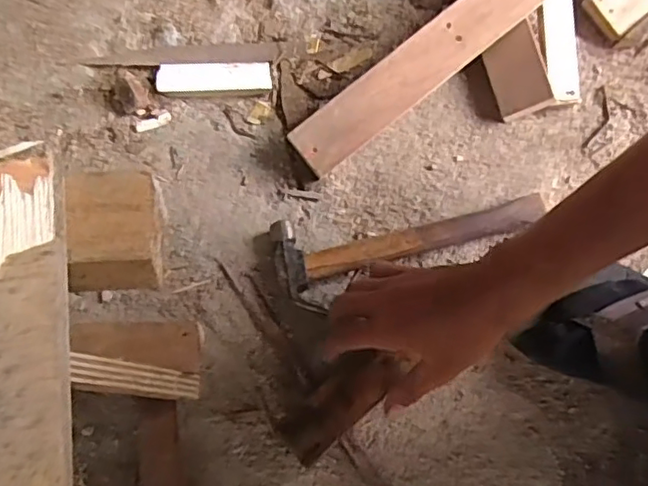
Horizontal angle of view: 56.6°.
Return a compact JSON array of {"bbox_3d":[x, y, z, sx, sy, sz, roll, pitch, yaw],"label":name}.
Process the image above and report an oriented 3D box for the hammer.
[{"bbox_3d":[0.081,-0.004,0.545,0.241,0.030,0.082,-13,73,-3],"label":"hammer"}]

